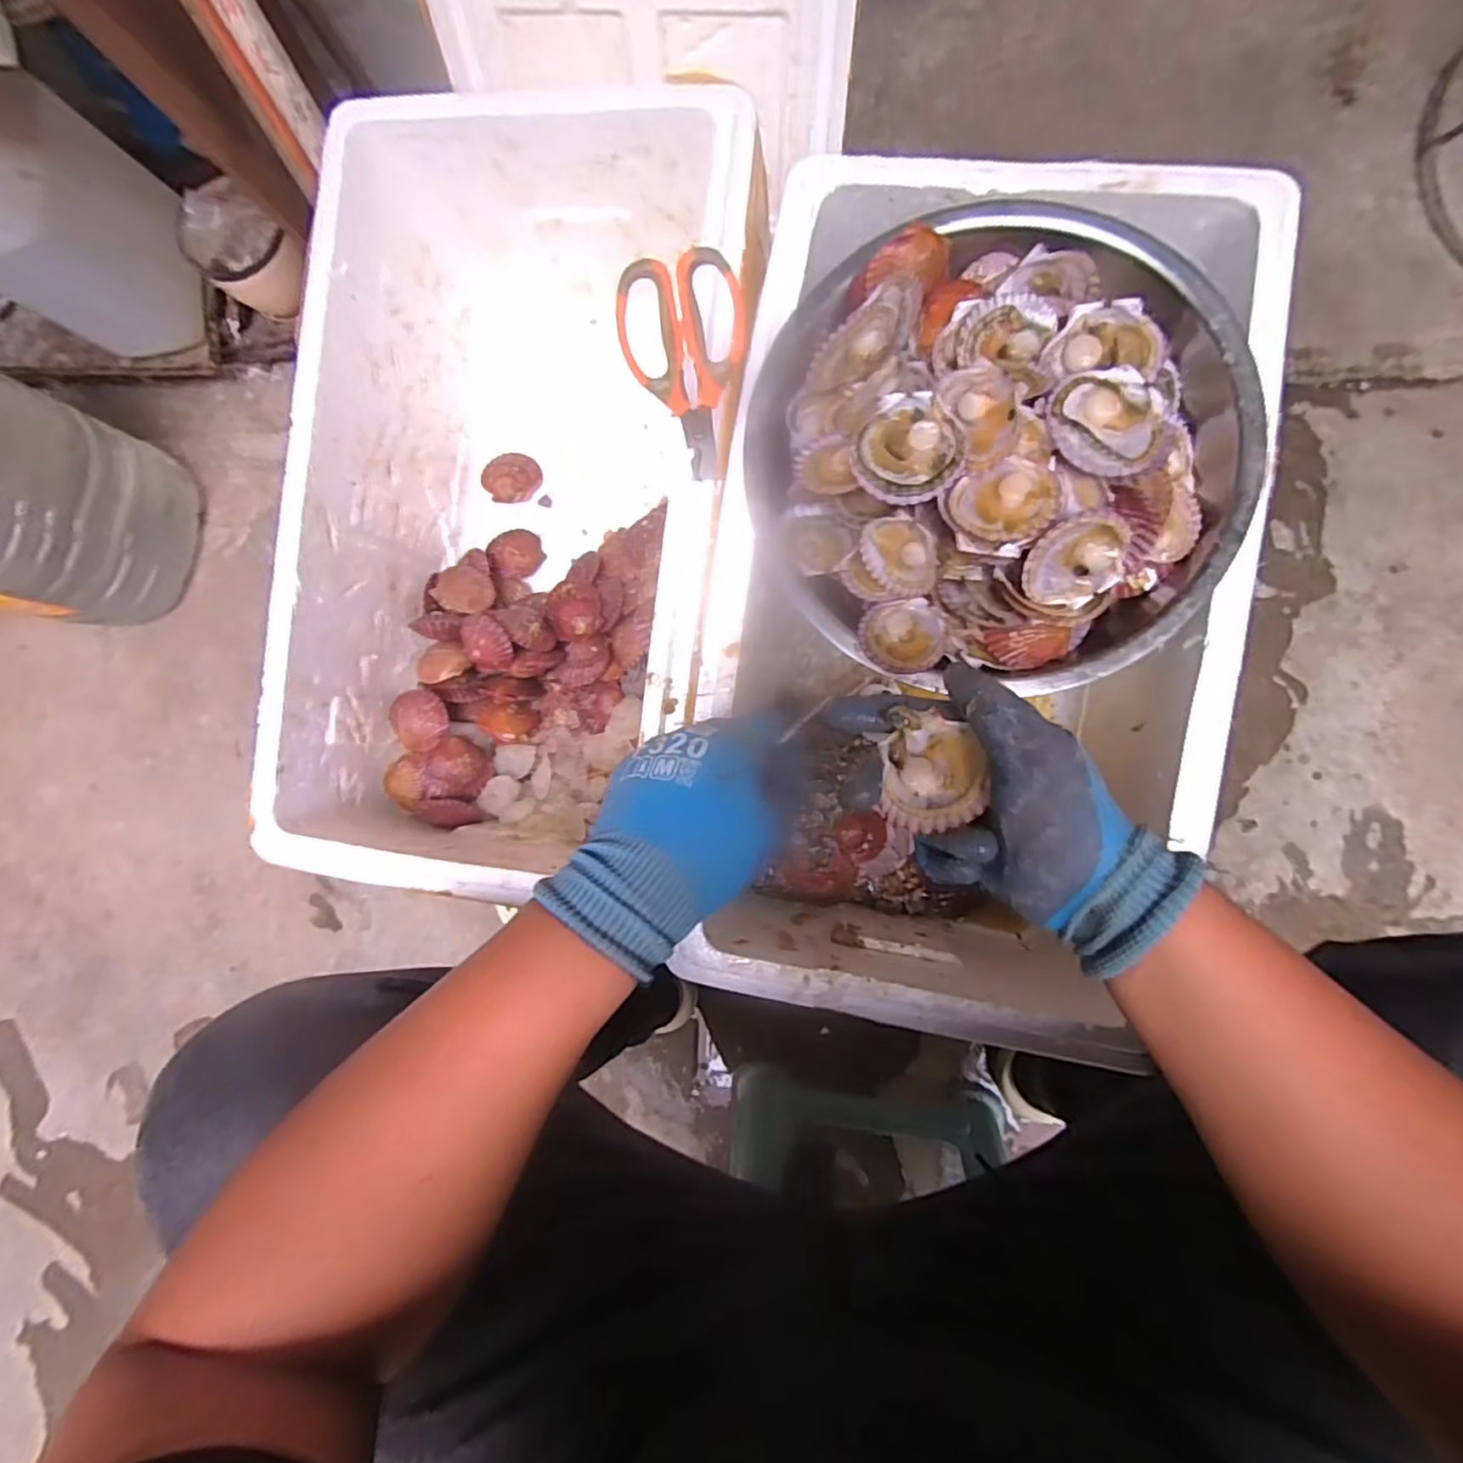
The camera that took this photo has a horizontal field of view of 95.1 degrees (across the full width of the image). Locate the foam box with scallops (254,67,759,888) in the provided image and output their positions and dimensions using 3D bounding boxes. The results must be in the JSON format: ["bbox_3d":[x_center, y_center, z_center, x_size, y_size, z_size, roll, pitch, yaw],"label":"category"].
[{"bbox_3d":[-0.201,-0.202,0.700,0.372,0.288,0.698,13,88,10],"label":"foam box with scallops"}]

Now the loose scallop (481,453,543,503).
[{"bbox_3d":[-0.269,-0.313,0.824,0.068,0.017,0.069,-38,81,-21],"label":"loose scallop"}]

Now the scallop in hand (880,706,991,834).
[{"bbox_3d":[0.108,0.023,0.362,0.050,0.020,0.063,-6,64,18],"label":"scallop in hand"}]

